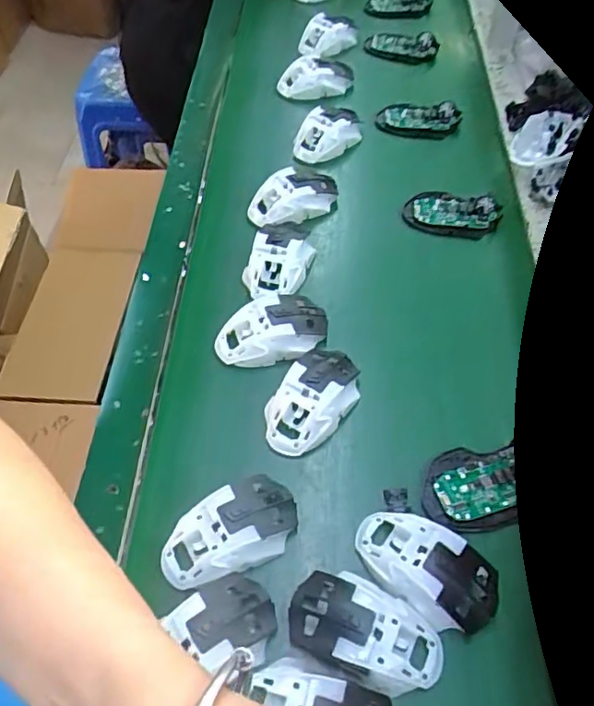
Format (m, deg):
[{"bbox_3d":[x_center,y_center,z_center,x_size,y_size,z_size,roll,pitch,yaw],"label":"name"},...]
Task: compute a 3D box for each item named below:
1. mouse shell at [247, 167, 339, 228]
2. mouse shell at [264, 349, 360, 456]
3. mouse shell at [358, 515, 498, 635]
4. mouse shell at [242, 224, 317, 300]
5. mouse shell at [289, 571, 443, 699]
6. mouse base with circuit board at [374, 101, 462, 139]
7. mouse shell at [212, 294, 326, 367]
[{"bbox_3d":[-0.003,-0.188,0.696,0.111,0.037,0.066,-27,60,-18],"label":"mouse shell"},{"bbox_3d":[0.015,0.042,0.544,0.062,0.039,0.112,29,60,19],"label":"mouse shell"},{"bbox_3d":[0.101,0.170,0.458,0.113,0.031,0.063,24,58,16],"label":"mouse shell"},{"bbox_3d":[-0.019,-0.105,0.643,0.065,0.036,0.121,14,56,9],"label":"mouse shell"},{"bbox_3d":[0.052,0.208,0.431,0.113,0.031,0.068,22,58,14],"label":"mouse shell"},{"bbox_3d":[0.169,-0.323,0.806,0.116,0.026,0.048,-1,55,-1],"label":"mouse base with circuit board"},{"bbox_3d":[-0.026,-0.026,0.590,0.109,0.036,0.069,-2,55,-2],"label":"mouse shell"}]

